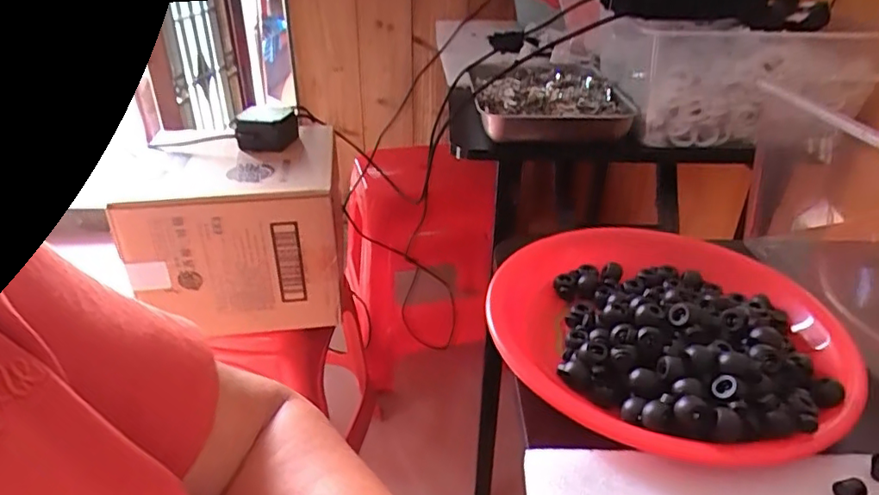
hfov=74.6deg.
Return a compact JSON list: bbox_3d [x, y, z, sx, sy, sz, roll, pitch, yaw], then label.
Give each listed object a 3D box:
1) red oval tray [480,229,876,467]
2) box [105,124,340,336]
[{"bbox_3d":[0.149,0.047,0.387,0.221,0.040,0.218,14,32,17],"label":"red oval tray"},{"bbox_3d":[-0.295,-0.037,0.878,0.262,0.217,0.251,-5,32,-9],"label":"box"}]

